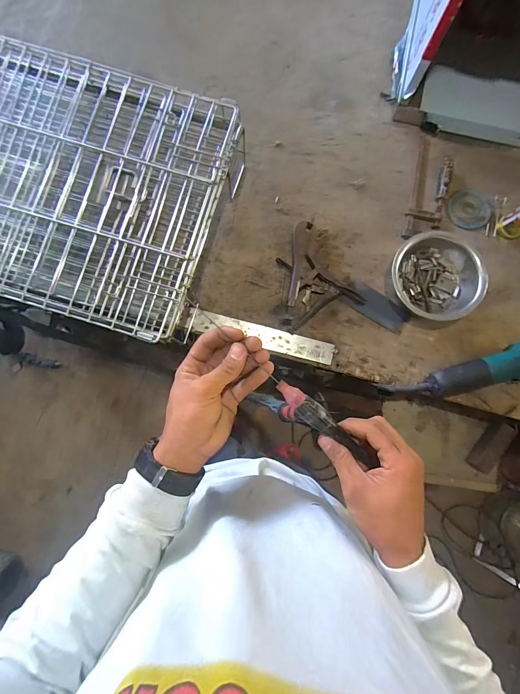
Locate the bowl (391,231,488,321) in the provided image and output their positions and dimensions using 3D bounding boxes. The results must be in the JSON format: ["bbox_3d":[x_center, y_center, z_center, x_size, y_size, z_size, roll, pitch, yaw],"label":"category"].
[{"bbox_3d":[0.365,-0.145,0.670,0.186,0.055,0.177,7,82,0],"label":"bowl"}]

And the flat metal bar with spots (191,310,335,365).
[{"bbox_3d":[0.008,-0.020,0.674,0.296,0.011,0.046,14,92,0],"label":"flat metal bar with spots"}]

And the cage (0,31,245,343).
[{"bbox_3d":[-0.412,-0.321,0.591,0.675,0.076,0.474,17,82,1],"label":"cage"}]

